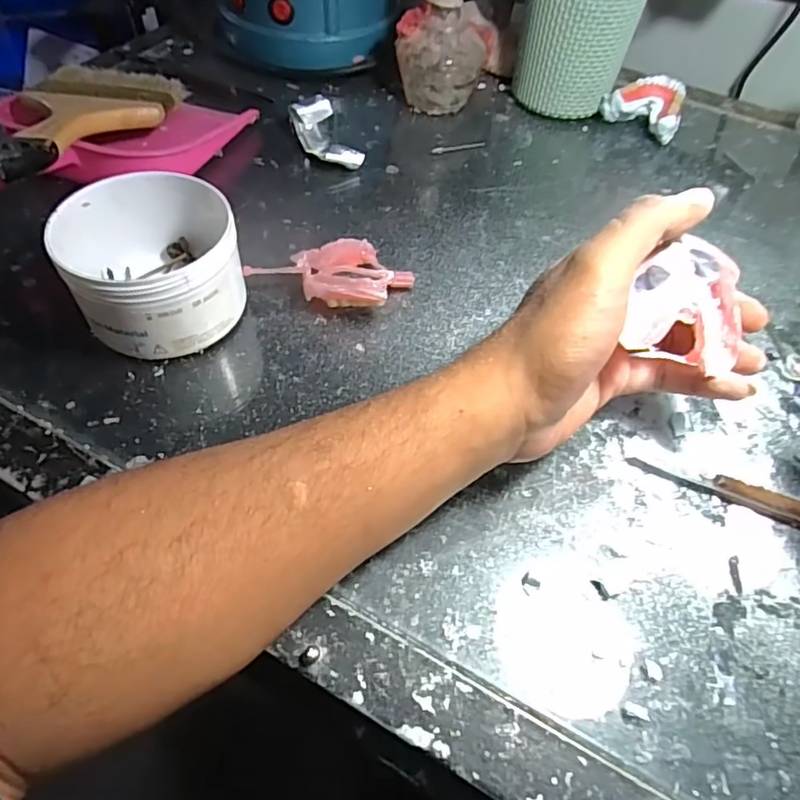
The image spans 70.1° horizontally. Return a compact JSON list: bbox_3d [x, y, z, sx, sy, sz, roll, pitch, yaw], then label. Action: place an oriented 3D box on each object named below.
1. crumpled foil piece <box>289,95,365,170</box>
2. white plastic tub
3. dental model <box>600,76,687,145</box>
[{"bbox_3d":[-0.058,-0.206,0.446,0.034,0.027,0.067,-22,58,-19],"label":"crumpled foil piece"},{"bbox_3d":[-0.137,-0.075,0.323,0.087,0.063,0.090,2,53,-3],"label":"white plastic tub"},{"bbox_3d":[0.213,-0.255,0.499,0.066,0.036,0.050,27,56,16],"label":"dental model"}]

